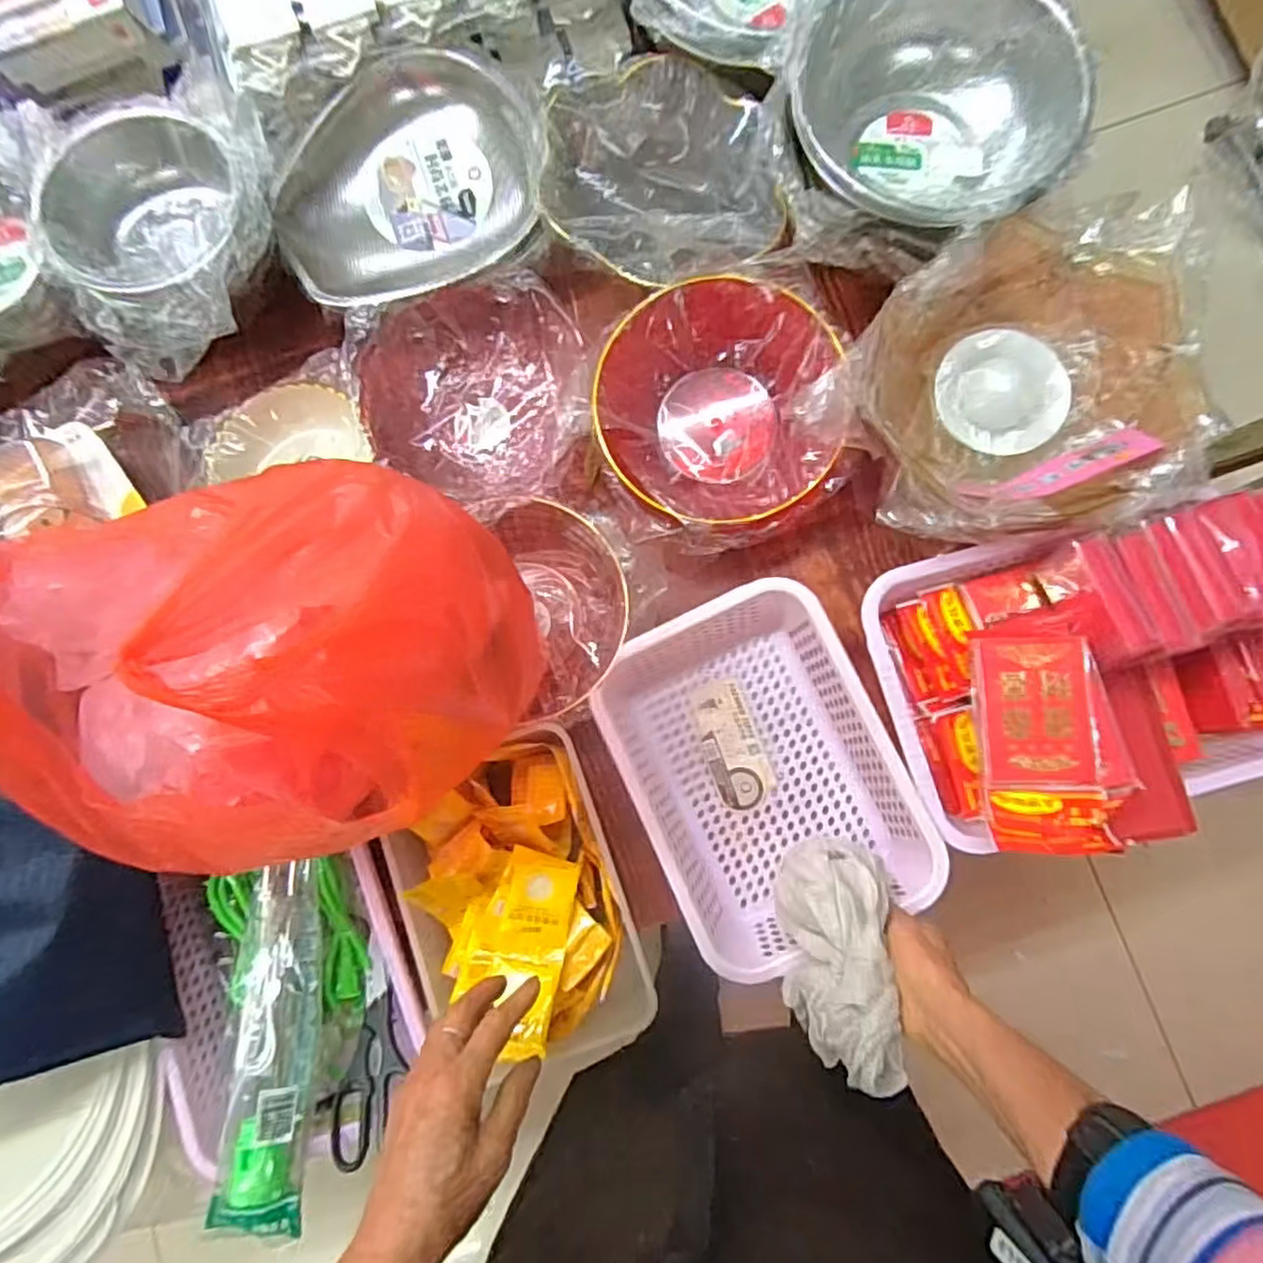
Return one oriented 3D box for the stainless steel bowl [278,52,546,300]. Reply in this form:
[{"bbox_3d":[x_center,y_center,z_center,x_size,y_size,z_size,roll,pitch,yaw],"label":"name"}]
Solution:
[{"bbox_3d":[-0.225,-0.456,0.717,0.276,0.063,0.243,-19,82,0],"label":"stainless steel bowl"}]

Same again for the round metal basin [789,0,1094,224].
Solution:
[{"bbox_3d":[0.275,-0.468,0.631,0.239,0.103,0.234,0,82,2],"label":"round metal basin"}]

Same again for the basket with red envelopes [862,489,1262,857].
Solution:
[{"bbox_3d":[0.395,0.038,0.581,0.335,0.113,0.246,-10,82,1],"label":"basket with red envelopes"}]

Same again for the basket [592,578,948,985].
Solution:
[{"bbox_3d":[0.114,0.127,0.638,0.220,0.095,0.293,-26,82,-1],"label":"basket"}]

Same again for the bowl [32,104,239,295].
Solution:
[{"bbox_3d":[-0.461,-0.399,0.674,0.183,0.091,0.181,0,82,2],"label":"bowl"}]

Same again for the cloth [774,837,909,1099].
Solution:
[{"bbox_3d":[0.164,0.253,0.537,0.083,0.070,0.173,-3,55,2],"label":"cloth"}]

